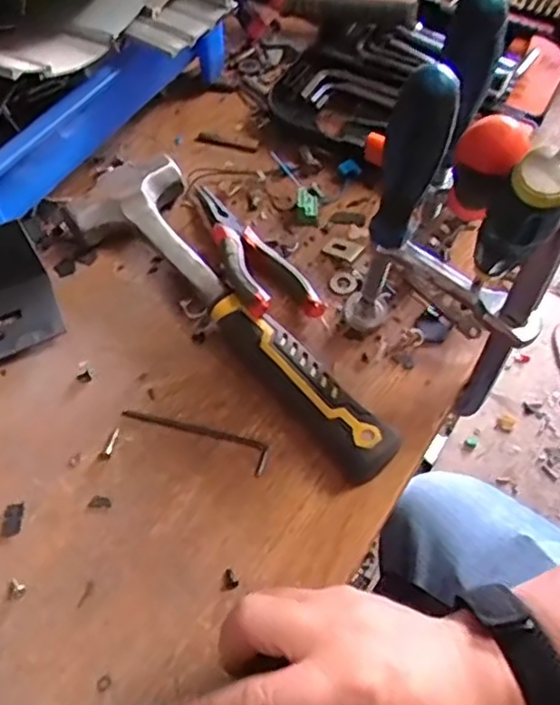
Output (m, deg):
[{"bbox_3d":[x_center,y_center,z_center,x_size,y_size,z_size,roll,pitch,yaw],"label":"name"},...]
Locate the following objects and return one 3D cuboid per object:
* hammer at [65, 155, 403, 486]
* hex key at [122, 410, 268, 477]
[{"bbox_3d":[-0.027,-0.036,0.456,0.080,0.033,0.292,-40,66,-21],"label":"hammer"},{"bbox_3d":[-0.055,0.053,0.418,0.099,0.004,0.020,17,61,11],"label":"hex key"}]

